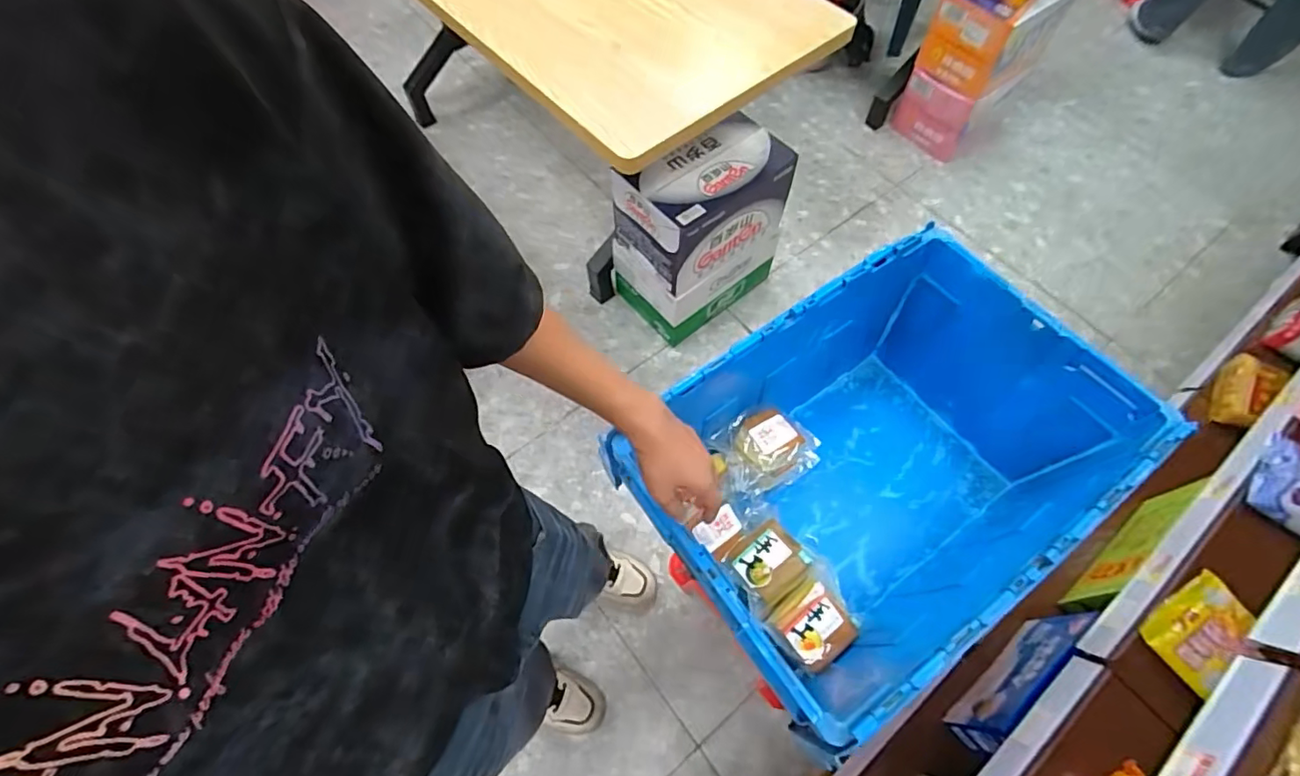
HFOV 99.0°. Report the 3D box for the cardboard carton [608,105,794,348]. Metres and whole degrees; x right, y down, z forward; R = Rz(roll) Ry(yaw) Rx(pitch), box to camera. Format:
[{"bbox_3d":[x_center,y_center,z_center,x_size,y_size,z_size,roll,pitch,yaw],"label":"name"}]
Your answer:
[{"bbox_3d":[0.140,-0.417,1.494,0.393,0.476,0.251,-35,68,-16],"label":"cardboard carton"}]

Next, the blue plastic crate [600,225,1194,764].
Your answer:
[{"bbox_3d":[0.305,0.120,0.813,0.600,0.319,0.410,-32,67,-16],"label":"blue plastic crate"}]

